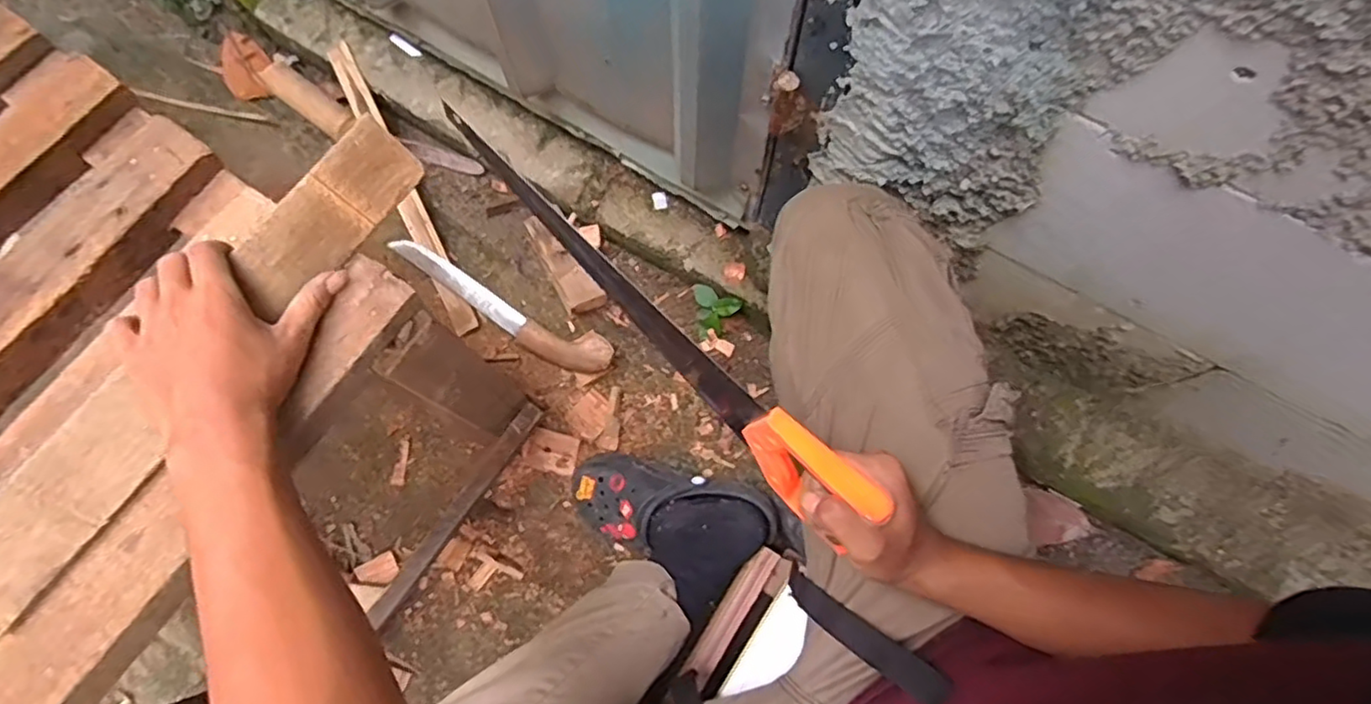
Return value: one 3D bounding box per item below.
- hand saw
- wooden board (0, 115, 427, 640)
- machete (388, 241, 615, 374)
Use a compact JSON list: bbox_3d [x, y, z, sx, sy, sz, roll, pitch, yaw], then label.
[{"bbox_3d":[-0.025,-0.022,0.465,0.393,0.051,0.042,45,79,4],"label":"hand saw"},{"bbox_3d":[-0.343,0.028,0.433,0.055,0.022,0.455,43,76,-27],"label":"wooden board"},{"bbox_3d":[-0.261,-0.061,0.908,0.351,0.028,0.057,27,76,8],"label":"machete"}]

